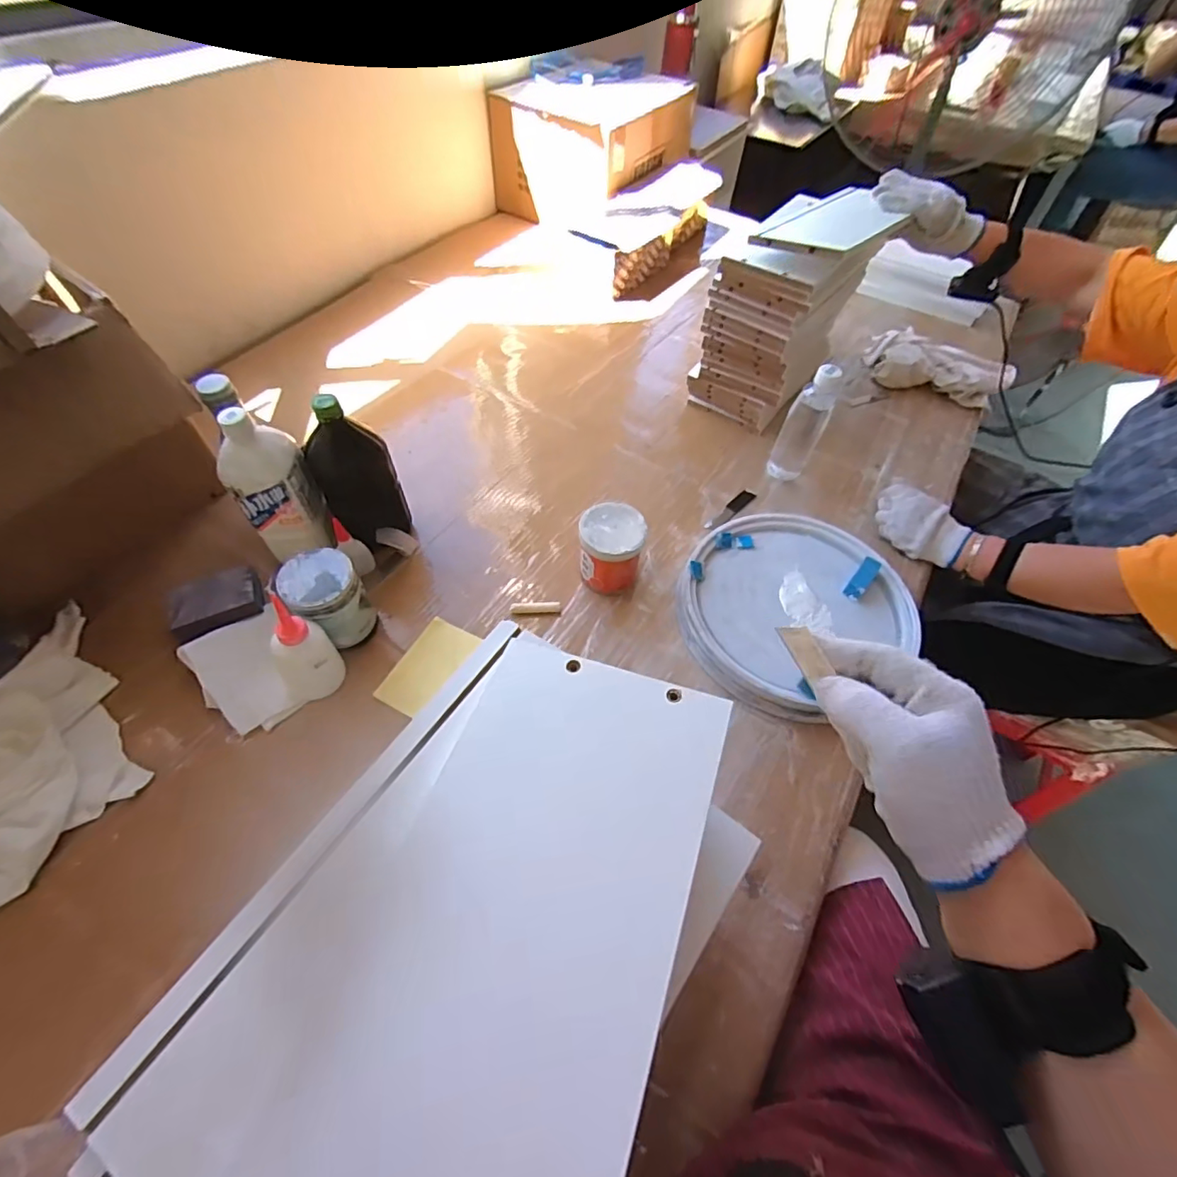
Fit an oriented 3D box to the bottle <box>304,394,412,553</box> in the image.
[{"bbox_3d":[-0.289,-0.132,0.695,0.061,0.221,0.092,40,62,23],"label":"bottle"}]

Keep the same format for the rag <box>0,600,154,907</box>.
[{"bbox_3d":[-0.618,0.166,0.564,0.207,0.058,0.302,-33,62,-23],"label":"rag"}]

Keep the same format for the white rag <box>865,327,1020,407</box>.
[{"bbox_3d":[0.668,-0.424,1.063,0.266,0.043,0.154,32,59,19],"label":"white rag"}]

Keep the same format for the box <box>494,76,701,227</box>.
[{"bbox_3d":[0.015,-1.115,1.384,0.335,0.236,0.473,29,58,17],"label":"box"}]

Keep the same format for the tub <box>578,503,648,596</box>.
[{"bbox_3d":[0.028,-0.048,0.717,0.079,0.095,0.078,1,54,-2],"label":"tub"}]

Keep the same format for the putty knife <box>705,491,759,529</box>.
[{"bbox_3d":[0.218,-0.120,0.843,0.020,0.006,0.114,38,61,22],"label":"putty knife"}]

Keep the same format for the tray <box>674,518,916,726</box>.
[{"bbox_3d":[0.259,0.017,0.720,0.288,0.035,0.259,-30,61,-22],"label":"tray"}]

